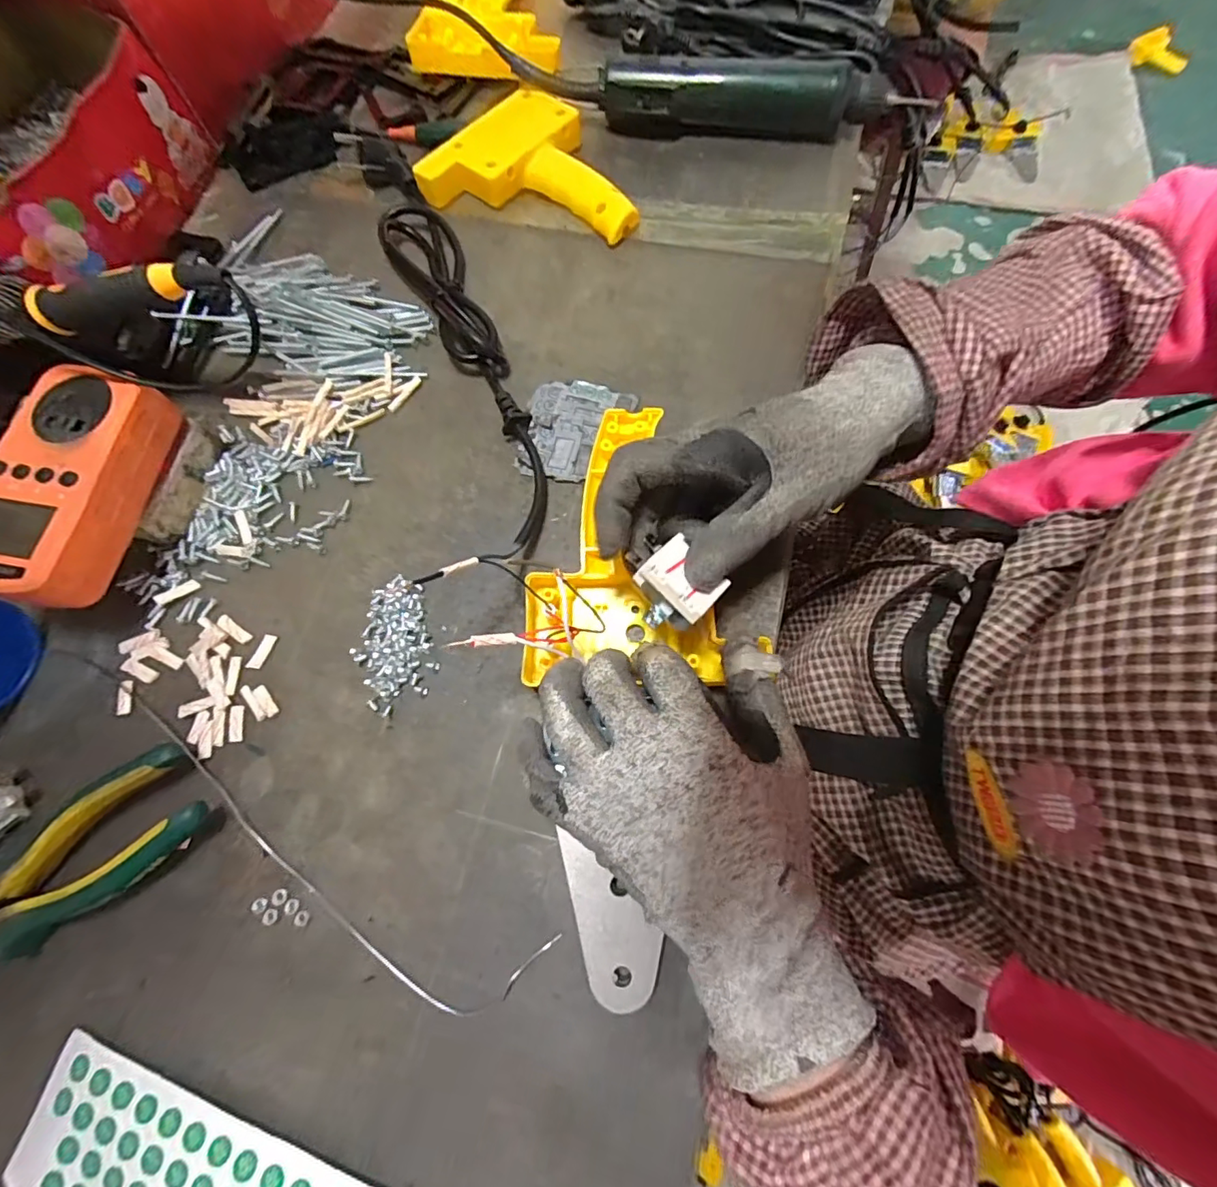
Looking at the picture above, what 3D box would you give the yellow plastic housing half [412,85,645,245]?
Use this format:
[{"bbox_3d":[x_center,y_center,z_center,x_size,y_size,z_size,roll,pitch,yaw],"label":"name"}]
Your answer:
[{"bbox_3d":[-0.050,-0.331,0.402,0.162,0.025,0.107,15,73,7],"label":"yellow plastic housing half"}]

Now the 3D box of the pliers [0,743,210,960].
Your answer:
[{"bbox_3d":[-0.279,0.144,0.252,0.175,0.025,0.049,-34,74,-9],"label":"pliers"}]

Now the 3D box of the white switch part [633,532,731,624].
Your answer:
[{"bbox_3d":[0.036,-0.009,0.242,0.036,0.011,0.031,41,77,14],"label":"white switch part"}]

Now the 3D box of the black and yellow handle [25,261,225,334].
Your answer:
[{"bbox_3d":[-0.261,-0.162,0.283,0.129,0.024,0.015,-1,71,17],"label":"black and yellow handle"}]

